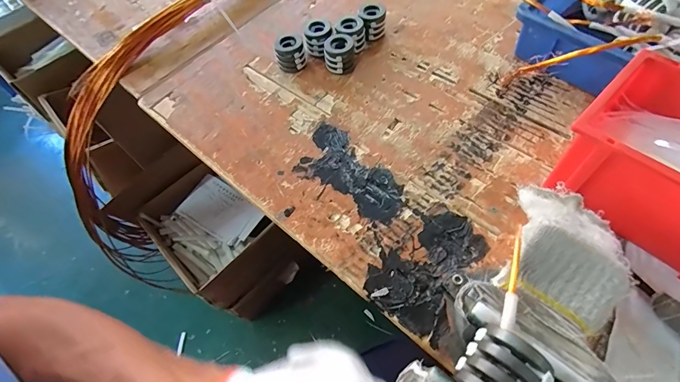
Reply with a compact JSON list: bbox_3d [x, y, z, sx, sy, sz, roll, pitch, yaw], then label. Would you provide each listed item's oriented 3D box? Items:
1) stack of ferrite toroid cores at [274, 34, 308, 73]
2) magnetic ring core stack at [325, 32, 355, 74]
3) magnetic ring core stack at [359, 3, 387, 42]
[{"bbox_3d":[-0.078,-0.219,0.581,0.046,0.044,0.043,-4,59,3],"label":"stack of ferrite toroid cores"},{"bbox_3d":[-0.001,-0.213,0.564,0.044,0.038,0.053,-4,59,3],"label":"magnetic ring core stack"},{"bbox_3d":[0.055,-0.278,0.599,0.041,0.047,0.043,0,59,6],"label":"magnetic ring core stack"}]

